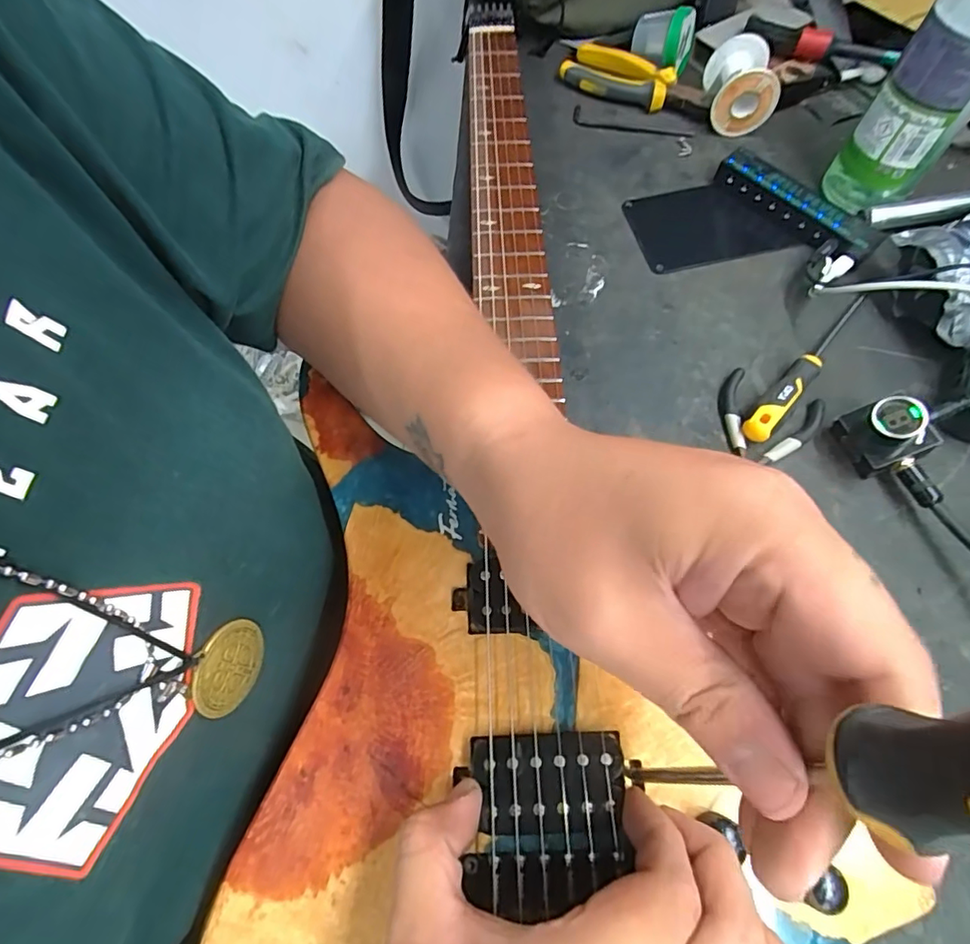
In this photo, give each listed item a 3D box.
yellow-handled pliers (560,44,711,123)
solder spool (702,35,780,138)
[{"bbox_3d":[0.146,-0.372,0.498,0.148,0.026,0.051,27,70,15],"label":"yellow-handled pliers"},{"bbox_3d":[0.228,-0.346,0.469,0.052,0.053,0.066,3,66,5],"label":"solder spool"}]

